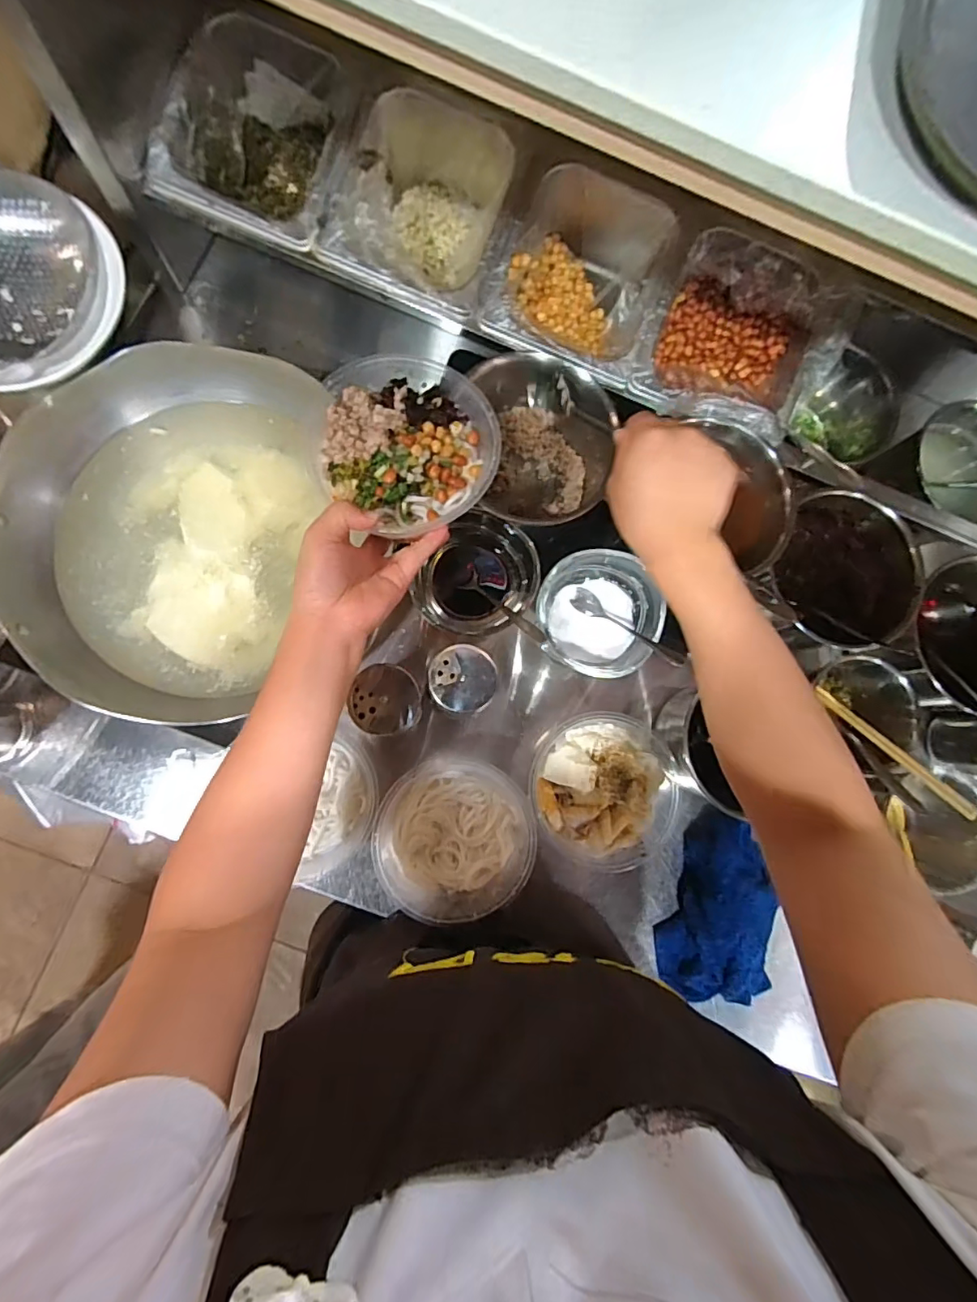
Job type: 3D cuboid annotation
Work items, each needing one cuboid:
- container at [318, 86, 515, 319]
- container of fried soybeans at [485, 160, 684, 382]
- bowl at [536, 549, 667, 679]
[{"bbox_3d":[-0.064,-0.419,0.540,0.149,0.097,0.170,20,81,-2],"label":"container"},{"bbox_3d":[0.086,-0.355,0.545,0.152,0.093,0.169,23,81,-2],"label":"container of fried soybeans"},{"bbox_3d":[0.101,-0.039,0.505,0.116,0.051,0.113,1,83,-5],"label":"bowl"}]

